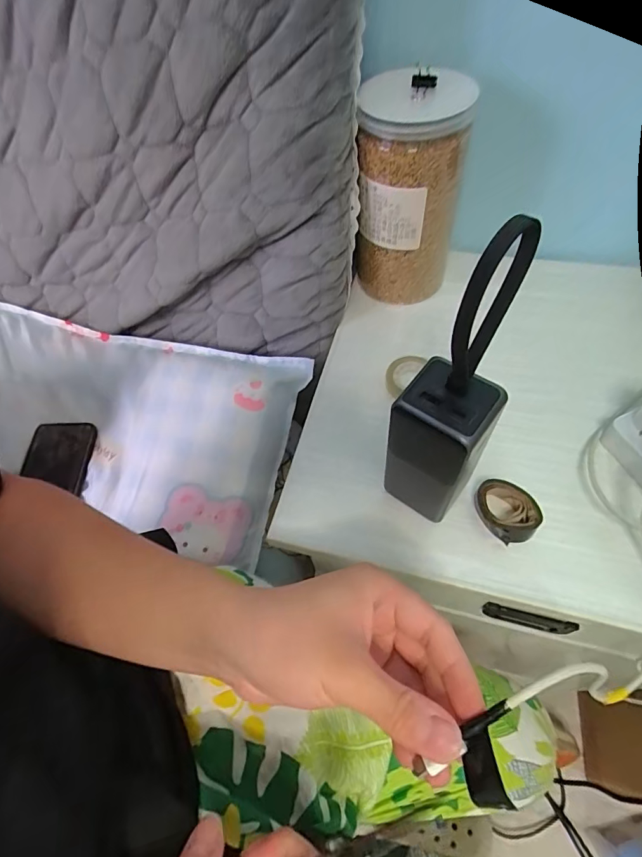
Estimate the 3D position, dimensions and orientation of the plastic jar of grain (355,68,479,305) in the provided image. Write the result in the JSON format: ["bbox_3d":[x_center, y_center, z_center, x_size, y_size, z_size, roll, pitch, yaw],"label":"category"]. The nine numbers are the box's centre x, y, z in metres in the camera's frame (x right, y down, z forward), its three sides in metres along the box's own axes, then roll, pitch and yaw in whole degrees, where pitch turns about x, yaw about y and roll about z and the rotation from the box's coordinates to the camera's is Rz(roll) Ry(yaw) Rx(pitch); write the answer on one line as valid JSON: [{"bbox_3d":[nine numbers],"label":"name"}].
[{"bbox_3d":[0.082,-0.220,0.420,0.091,0.184,0.090,2,58,6],"label":"plastic jar of grain"}]

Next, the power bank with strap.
[{"bbox_3d":[0.083,-0.013,0.271,0.054,0.206,0.083,32,65,23],"label":"power bank with strap"}]

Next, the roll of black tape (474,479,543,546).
[{"bbox_3d":[0.143,0.063,0.337,0.041,0.014,0.049,-24,59,-10],"label":"roll of black tape"}]

